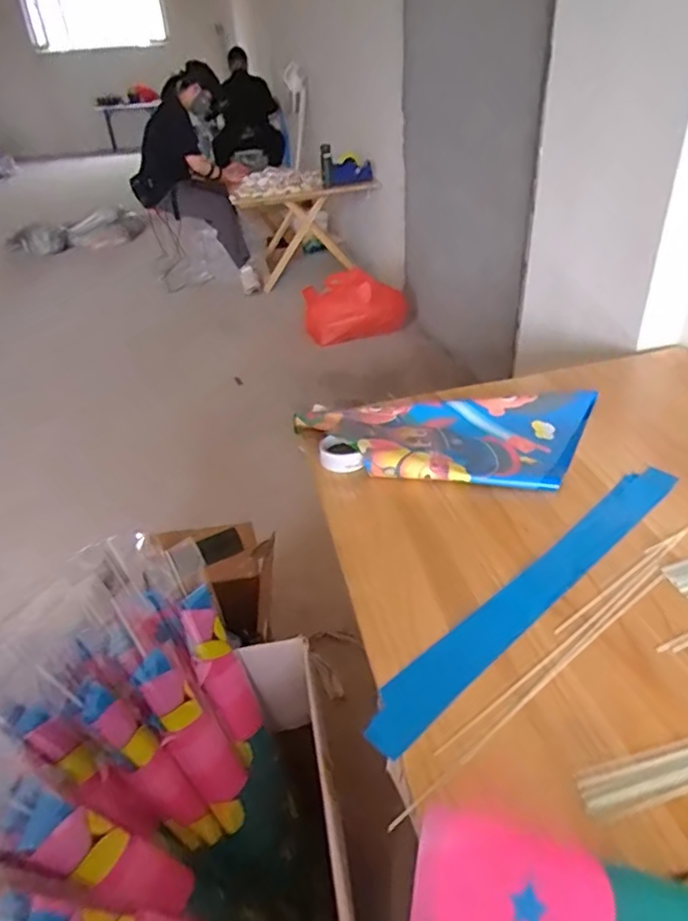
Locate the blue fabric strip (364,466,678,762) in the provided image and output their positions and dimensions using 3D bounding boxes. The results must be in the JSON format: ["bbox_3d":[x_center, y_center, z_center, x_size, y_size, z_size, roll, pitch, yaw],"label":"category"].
[{"bbox_3d":[0.231,0.139,0.674,0.543,0.011,0.055,-29,44,-31],"label":"blue fabric strip"}]

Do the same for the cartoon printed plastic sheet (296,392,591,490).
[{"bbox_3d":[0.151,-0.050,0.925,0.458,0.034,0.244,3,34,12],"label":"cartoon printed plastic sheet"}]

